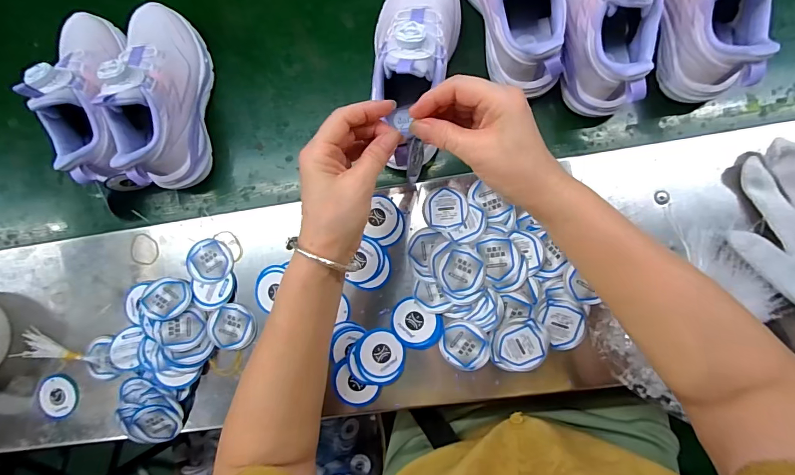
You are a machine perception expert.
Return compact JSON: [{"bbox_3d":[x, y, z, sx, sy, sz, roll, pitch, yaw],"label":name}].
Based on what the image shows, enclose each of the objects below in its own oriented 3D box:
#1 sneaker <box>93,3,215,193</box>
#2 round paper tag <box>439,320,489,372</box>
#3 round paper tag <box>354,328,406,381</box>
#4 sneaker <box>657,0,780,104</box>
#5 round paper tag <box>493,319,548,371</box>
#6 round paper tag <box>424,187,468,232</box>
[{"bbox_3d":[-0.266,-0.163,0.445,0.072,0.107,0.207,-5,87,6],"label":"sneaker"},{"bbox_3d":[0.069,0.111,0.414,0.048,0.008,0.050,0,87,6],"label":"round paper tag"},{"bbox_3d":[-0.018,0.122,0.419,0.050,0.005,0.049,0,77,-2],"label":"round paper tag"},{"bbox_3d":[0.298,-0.244,0.391,0.081,0.108,0.210,-9,86,6],"label":"sneaker"},{"bbox_3d":[0.124,0.109,0.402,0.049,0.005,0.049,-6,87,5],"label":"round paper tag"},{"bbox_3d":[0.052,-0.031,0.430,0.047,0.004,0.046,-1,82,8],"label":"round paper tag"}]

